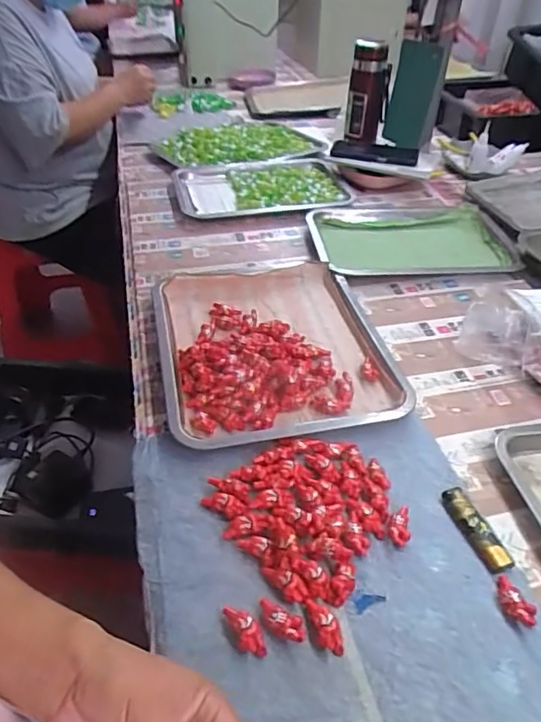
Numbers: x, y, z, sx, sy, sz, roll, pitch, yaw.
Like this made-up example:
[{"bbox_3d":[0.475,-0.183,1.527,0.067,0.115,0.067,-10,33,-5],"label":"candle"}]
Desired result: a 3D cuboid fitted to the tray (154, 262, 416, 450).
[{"bbox_3d":[0.001,-0.027,0.645,0.264,0.041,0.306,-10,41,-8],"label":"tray"}]

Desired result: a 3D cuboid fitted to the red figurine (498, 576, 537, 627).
[{"bbox_3d":[0.191,0.190,0.417,0.017,0.014,0.039,-13,42,-12],"label":"red figurine"}]

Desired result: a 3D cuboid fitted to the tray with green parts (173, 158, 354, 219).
[{"bbox_3d":[-0.020,-0.328,1.011,0.317,0.031,0.218,-4,41,-6],"label":"tray with green parts"}]

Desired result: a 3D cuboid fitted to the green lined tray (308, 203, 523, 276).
[{"bbox_3d":[0.226,-0.197,0.868,0.305,0.036,0.221,-6,41,-3],"label":"green lined tray"}]

